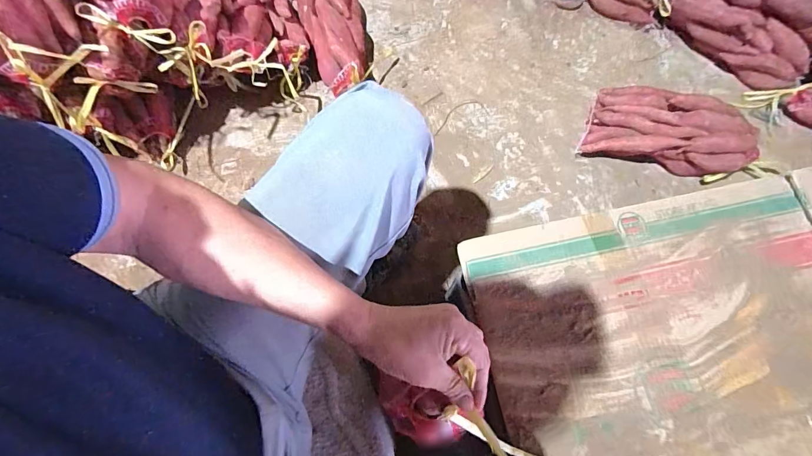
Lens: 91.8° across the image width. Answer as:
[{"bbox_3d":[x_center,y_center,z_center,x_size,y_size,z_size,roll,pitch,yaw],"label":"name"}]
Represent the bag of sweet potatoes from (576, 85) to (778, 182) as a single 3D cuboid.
[{"bbox_3d":[0.569,-0.200,0.848,0.332,0.117,0.155,19,73,7],"label":"bag of sweet potatoes"}]

